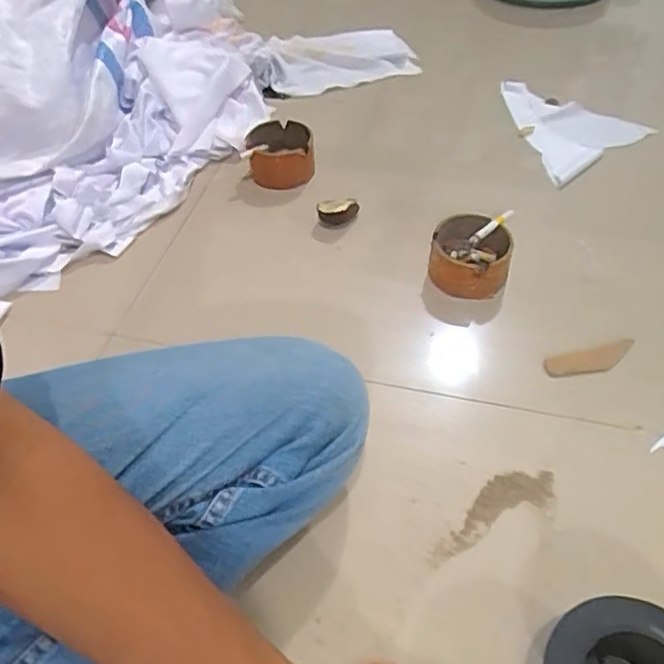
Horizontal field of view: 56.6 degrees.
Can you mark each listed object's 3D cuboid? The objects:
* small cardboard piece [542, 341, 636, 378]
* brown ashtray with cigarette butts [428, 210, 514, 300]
[{"bbox_3d":[0.244,0.028,0.577,0.091,0.005,0.025,-12,48,-9],"label":"small cardboard piece"},{"bbox_3d":[0.148,-0.082,0.656,0.083,0.049,0.091,11,49,12],"label":"brown ashtray with cigarette butts"}]

